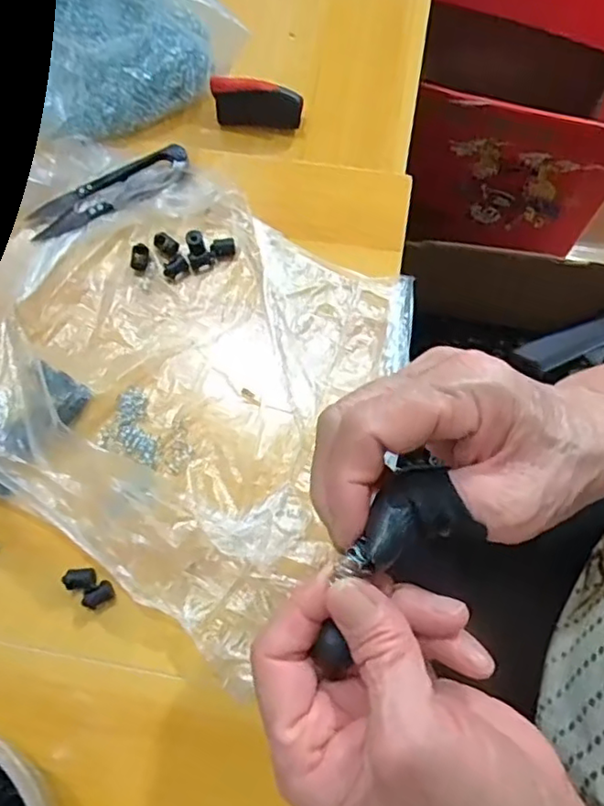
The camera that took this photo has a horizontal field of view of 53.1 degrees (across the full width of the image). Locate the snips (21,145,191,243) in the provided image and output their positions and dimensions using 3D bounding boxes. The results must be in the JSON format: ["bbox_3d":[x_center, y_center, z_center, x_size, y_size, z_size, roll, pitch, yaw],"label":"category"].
[{"bbox_3d":[-0.116,-0.126,0.361,0.101,0.014,0.025,-25,71,-7],"label":"snips"}]

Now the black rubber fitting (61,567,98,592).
[{"bbox_3d":[-0.107,0.085,0.294,0.016,0.009,0.010,-1,70,1],"label":"black rubber fitting"}]

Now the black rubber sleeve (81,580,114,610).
[{"bbox_3d":[-0.097,0.093,0.291,0.014,0.009,0.009,-42,74,-13],"label":"black rubber sleeve"}]

